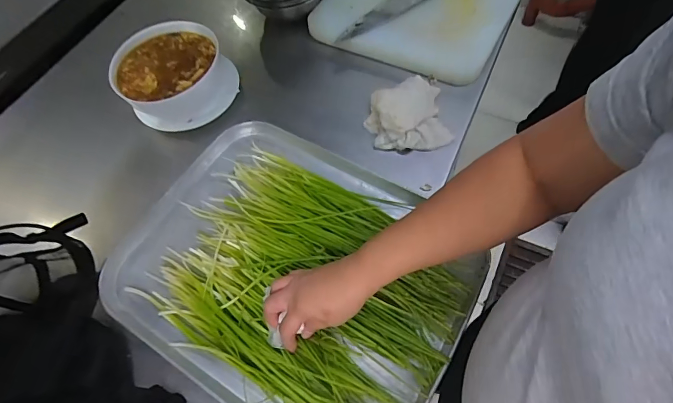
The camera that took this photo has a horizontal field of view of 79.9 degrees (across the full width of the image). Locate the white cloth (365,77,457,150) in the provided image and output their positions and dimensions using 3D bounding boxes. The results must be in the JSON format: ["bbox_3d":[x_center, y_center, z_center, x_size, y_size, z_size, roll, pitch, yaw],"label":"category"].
[{"bbox_3d":[0.112,-0.147,0.654,0.131,0.039,0.139,-8,60,0],"label":"white cloth"}]

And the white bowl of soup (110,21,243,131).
[{"bbox_3d":[-0.281,-0.221,0.703,0.183,0.072,0.175,-2,61,3],"label":"white bowl of soup"}]

